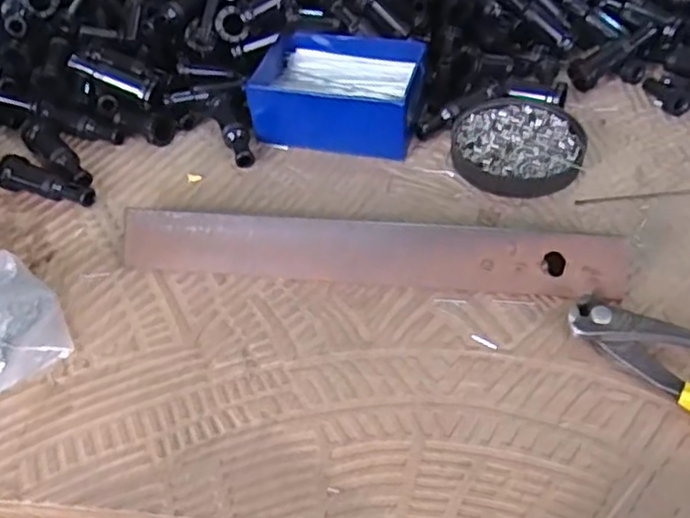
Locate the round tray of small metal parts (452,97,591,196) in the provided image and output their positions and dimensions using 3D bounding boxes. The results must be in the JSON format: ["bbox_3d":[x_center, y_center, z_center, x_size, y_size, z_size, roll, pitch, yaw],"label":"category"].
[{"bbox_3d":[0.116,-0.077,0.451,0.084,0.017,0.082,-3,47,3],"label":"round tray of small metal parts"}]

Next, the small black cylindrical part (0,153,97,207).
[{"bbox_3d":[-0.199,-0.054,0.451,0.064,0.023,0.021,9,49,14],"label":"small black cylindrical part"}]

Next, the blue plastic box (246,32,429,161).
[{"bbox_3d":[-0.001,-0.119,0.476,0.117,0.047,0.079,9,49,14],"label":"blue plastic box"}]

